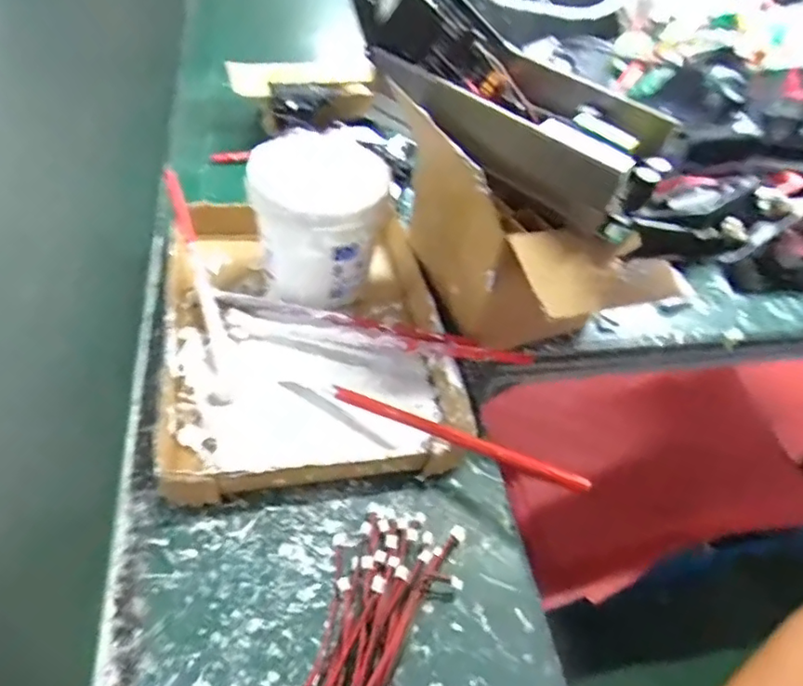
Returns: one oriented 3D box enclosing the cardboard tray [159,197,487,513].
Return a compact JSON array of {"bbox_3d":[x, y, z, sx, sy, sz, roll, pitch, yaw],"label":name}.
[{"bbox_3d":[-0.089,-0.021,0.537,0.241,0.046,0.329,-5,50,-13],"label":"cardboard tray"}]

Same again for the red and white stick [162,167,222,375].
[{"bbox_3d":[-0.195,-0.074,0.554,0.016,0.020,0.231,-14,63,-17],"label":"red and white stick"}]

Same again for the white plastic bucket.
[{"bbox_3d":[-0.075,-0.108,0.547,0.113,0.116,0.106,4,49,-5],"label":"white plastic bucket"}]

